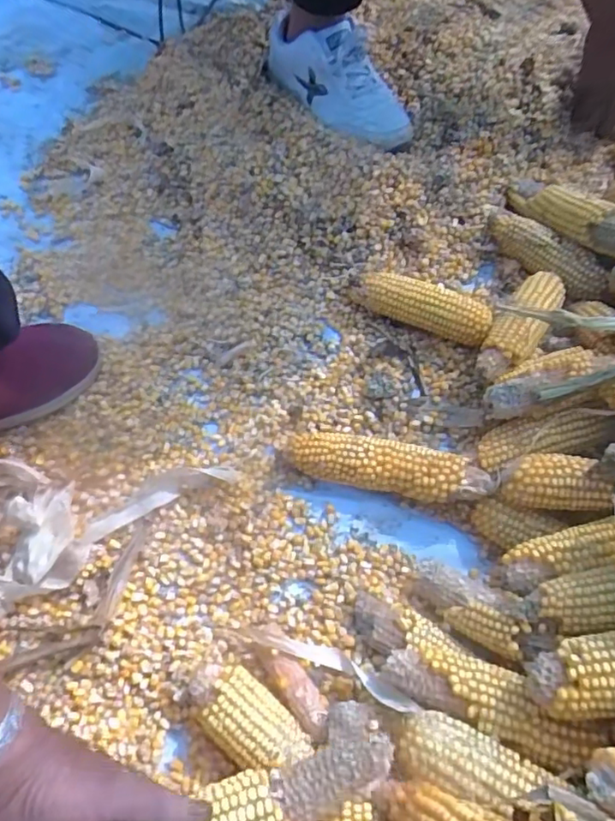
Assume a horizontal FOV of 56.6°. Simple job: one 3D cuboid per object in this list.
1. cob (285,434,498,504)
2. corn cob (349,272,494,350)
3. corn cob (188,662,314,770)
[{"bbox_3d":[0.074,0.054,0.539,0.192,0.052,0.049,14,65,5],"label":"cob"},{"bbox_3d":[0.122,-0.115,0.624,0.153,0.045,0.043,25,67,10],"label":"corn cob"},{"bbox_3d":[-0.046,0.240,0.453,0.104,0.053,0.046,35,69,14],"label":"corn cob"}]

